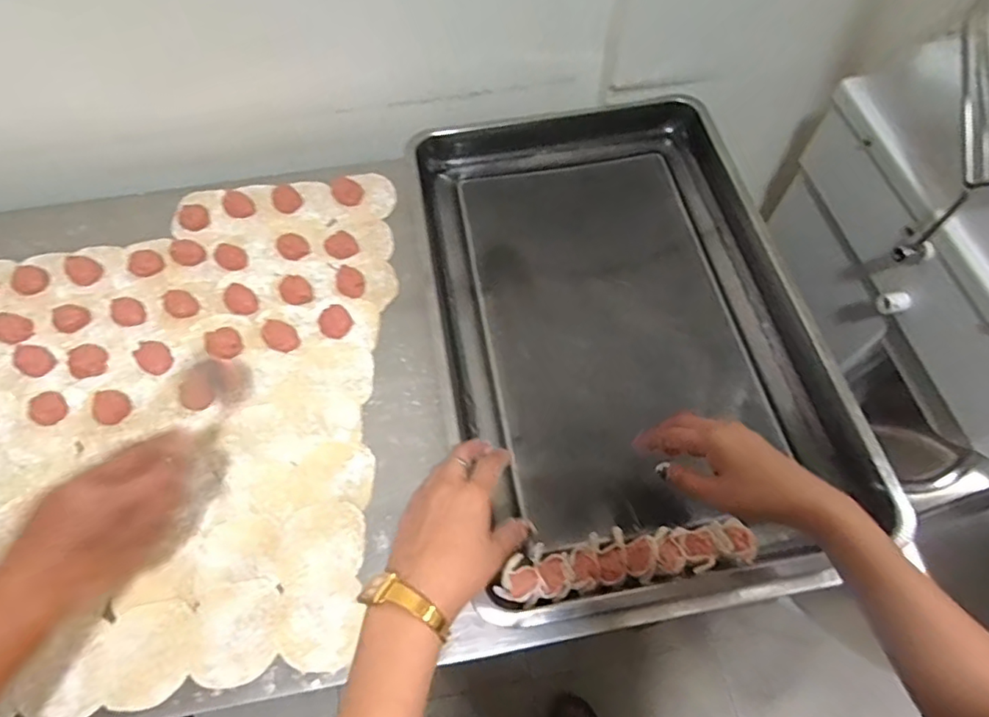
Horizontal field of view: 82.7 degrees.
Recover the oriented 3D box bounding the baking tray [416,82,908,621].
[{"bbox_3d":[0.128,-0.062,0.621,0.373,0.059,0.610,-8,64,-5],"label":"baking tray"}]

